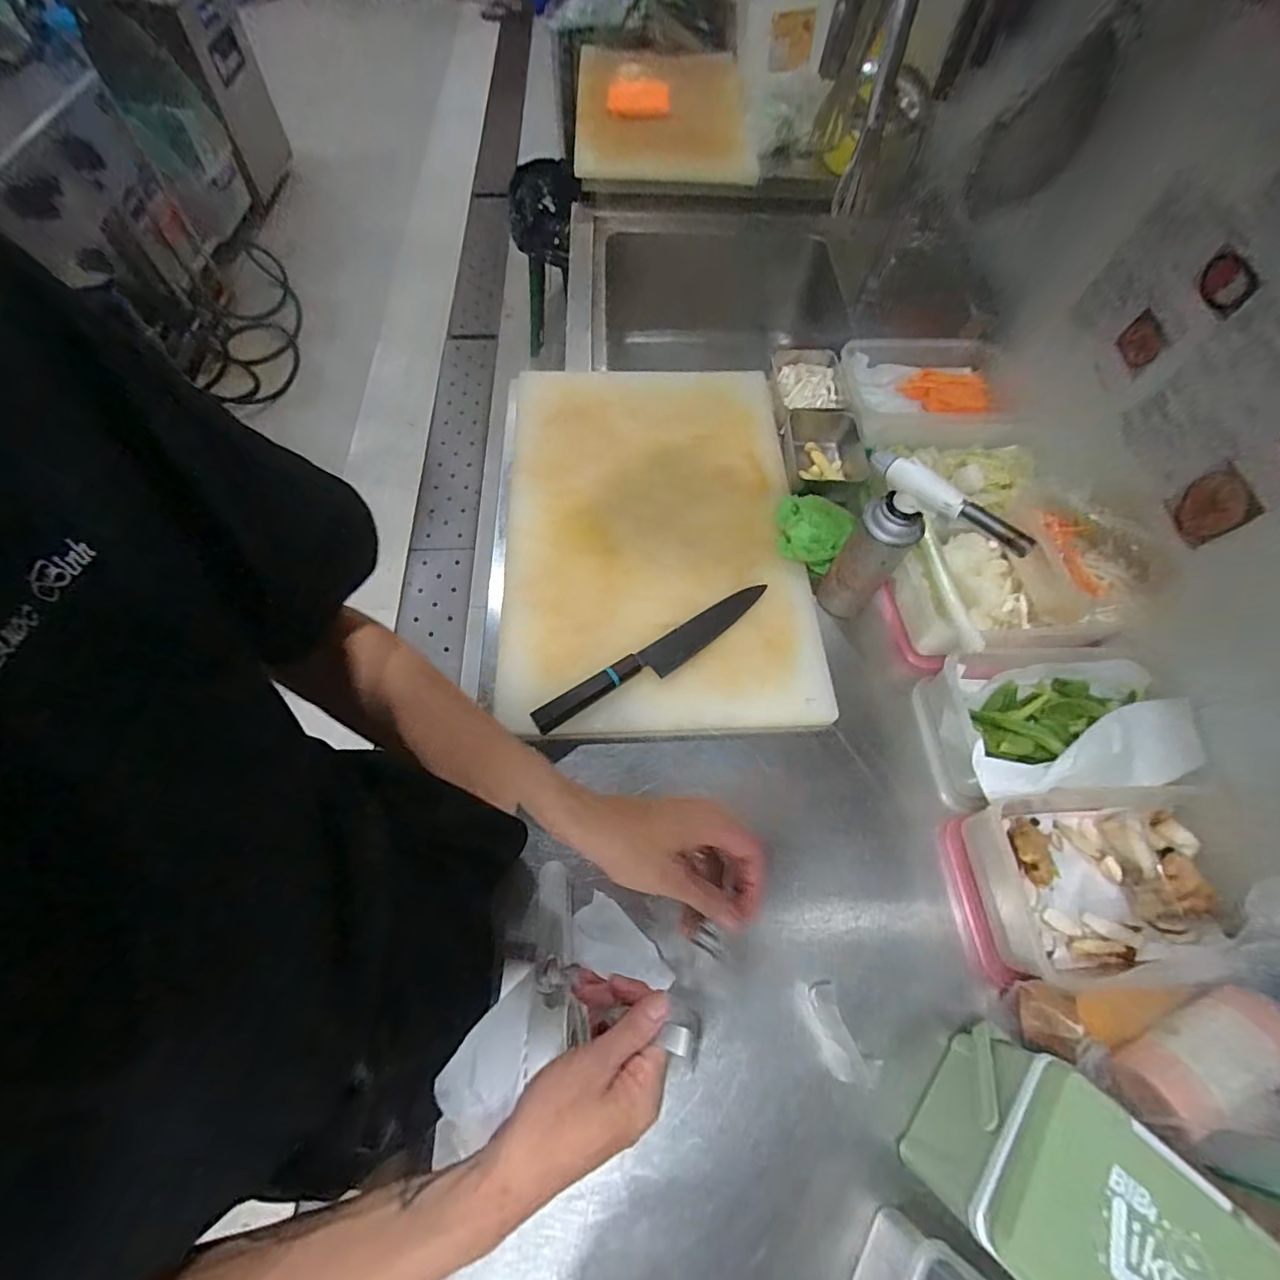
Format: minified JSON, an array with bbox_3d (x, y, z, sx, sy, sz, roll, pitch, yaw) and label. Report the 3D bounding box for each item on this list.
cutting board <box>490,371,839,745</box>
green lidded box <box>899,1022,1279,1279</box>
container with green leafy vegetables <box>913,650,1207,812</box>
[{"bbox_3d":[0.017,-0.159,0.731,0.399,0.032,0.585,-2,64,-5],"label":"cutting board"},{"bbox_3d":[0.321,0.421,0.399,0.175,0.133,0.135,42,69,16],"label":"green lidded box"},{"bbox_3d":[0.464,0.092,0.617,0.259,0.093,0.161,-4,64,-6],"label":"container with green leafy vegetables"}]

